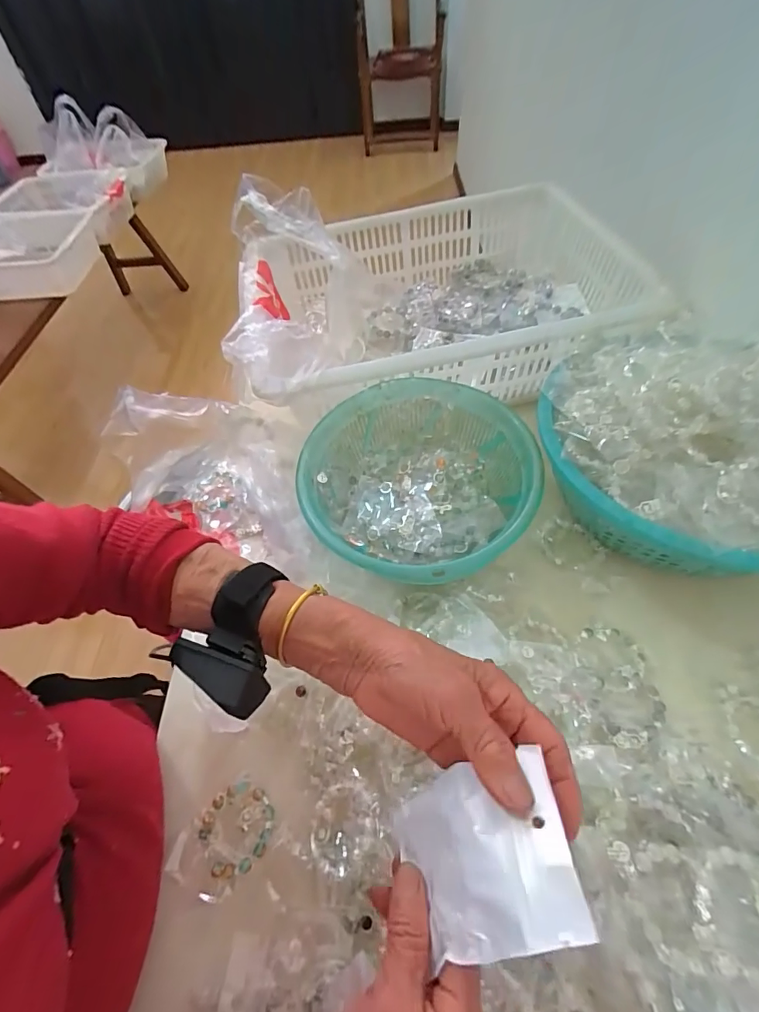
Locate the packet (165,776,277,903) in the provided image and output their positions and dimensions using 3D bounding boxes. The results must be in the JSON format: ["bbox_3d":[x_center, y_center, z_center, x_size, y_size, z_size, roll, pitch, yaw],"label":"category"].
[{"bbox_3d":[-0.123,0.266,0.347,0.058,0.014,0.079,36,65,26],"label":"packet"}]

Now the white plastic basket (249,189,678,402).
[{"bbox_3d":[0.085,-0.287,0.599,0.516,0.122,0.373,-11,55,-3],"label":"white plastic basket"}]

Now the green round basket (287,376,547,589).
[{"bbox_3d":[0.036,-0.021,0.445,0.219,0.091,0.227,-2,55,3],"label":"green round basket"}]

